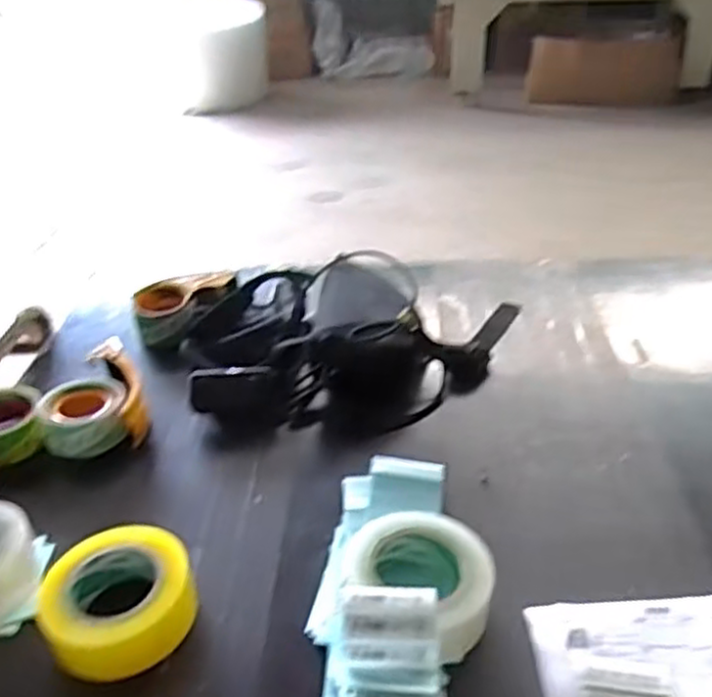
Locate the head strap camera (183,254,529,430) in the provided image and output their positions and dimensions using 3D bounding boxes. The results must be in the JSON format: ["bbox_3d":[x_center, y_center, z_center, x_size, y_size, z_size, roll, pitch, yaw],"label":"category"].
[{"bbox_3d":[0.009,-0.014,0.924,0.424,0.102,0.245,-5,34,-5],"label":"head strap camera"}]

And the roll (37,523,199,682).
[{"bbox_3d":[-0.199,0.208,0.617,0.121,0.055,0.112,-2,34,1],"label":"roll"}]

